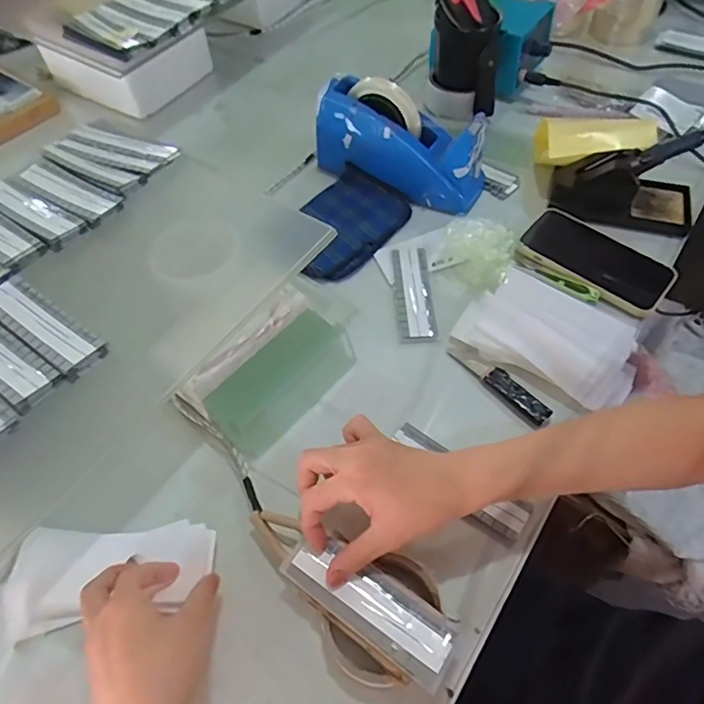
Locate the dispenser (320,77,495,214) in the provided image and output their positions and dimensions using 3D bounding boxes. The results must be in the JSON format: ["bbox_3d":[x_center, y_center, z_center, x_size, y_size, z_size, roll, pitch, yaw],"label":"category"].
[{"bbox_3d":[0.058,-0.257,0.653,0.216,0.105,0.061,22,59,13],"label":"dispenser"}]

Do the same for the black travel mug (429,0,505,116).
[{"bbox_3d":[0.155,-0.405,0.713,0.096,0.166,0.067,8,58,7],"label":"black travel mug"}]

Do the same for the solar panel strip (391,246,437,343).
[{"bbox_3d":[0.068,-0.066,0.590,0.040,0.008,0.130,-1,57,-1],"label":"solar panel strip"}]

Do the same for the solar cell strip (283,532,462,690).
[{"bbox_3d":[0.011,0.181,0.386,0.133,0.006,0.047,26,60,19],"label":"solar cell strip"}]

